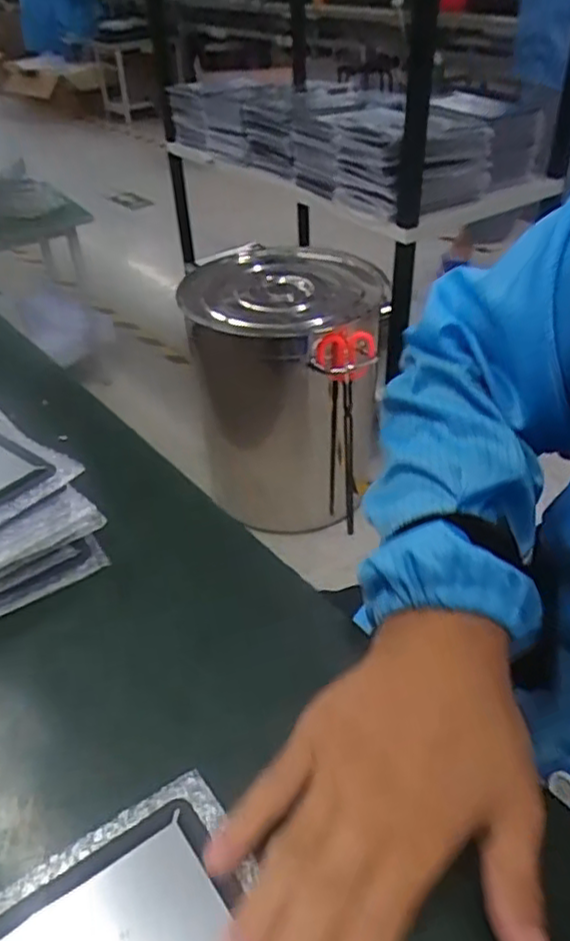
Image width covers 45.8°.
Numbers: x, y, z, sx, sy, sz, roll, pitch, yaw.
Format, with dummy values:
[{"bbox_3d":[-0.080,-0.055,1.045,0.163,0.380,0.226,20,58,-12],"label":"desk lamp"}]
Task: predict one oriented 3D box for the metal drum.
[{"bbox_3d":[0.004,-0.174,1.524,0.424,0.525,0.439,-1,39,1],"label":"metal drum"}]

